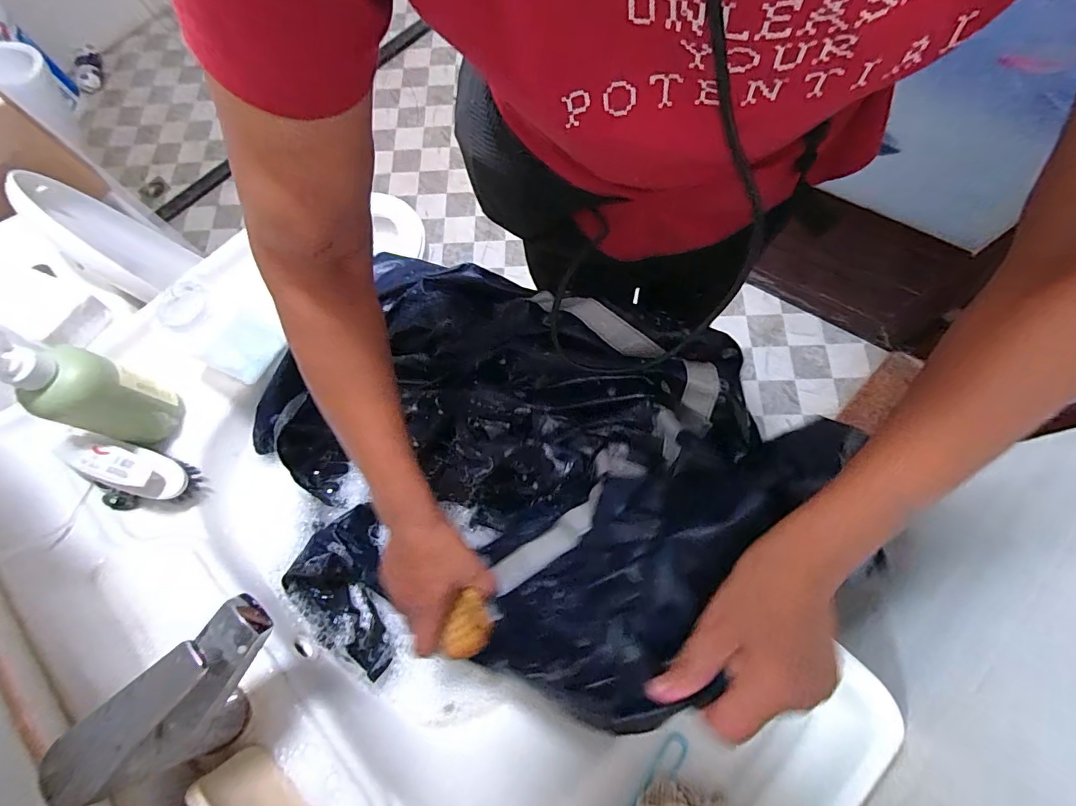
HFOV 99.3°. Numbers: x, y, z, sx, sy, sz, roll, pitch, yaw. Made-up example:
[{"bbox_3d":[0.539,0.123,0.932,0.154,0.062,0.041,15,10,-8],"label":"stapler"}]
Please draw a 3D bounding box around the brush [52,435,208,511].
[{"bbox_3d":[-0.416,0.076,0.467,0.109,0.068,0.064,13,73,9],"label":"brush"}]

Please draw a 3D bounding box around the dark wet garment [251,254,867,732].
[{"bbox_3d":[-0.056,0.084,0.454,0.549,0.220,0.387,20,70,11],"label":"dark wet garment"}]

